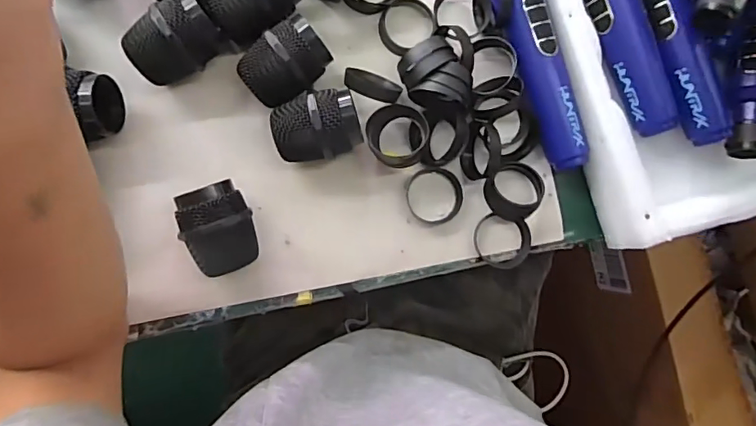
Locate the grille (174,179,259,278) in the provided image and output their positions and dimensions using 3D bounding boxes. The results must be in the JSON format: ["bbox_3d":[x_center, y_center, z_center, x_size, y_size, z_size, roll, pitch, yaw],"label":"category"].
[{"bbox_3d":[-0.107,0.012,0.341,0.045,0.047,0.057,-19,89,-9],"label":"grille"}]

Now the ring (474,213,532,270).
[{"bbox_3d":[0.097,0.023,0.388,0.046,0.010,0.039,11,85,-8],"label":"ring"}]

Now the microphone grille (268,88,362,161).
[{"bbox_3d":[-0.042,-0.059,0.355,0.063,0.049,0.045,-15,89,-9],"label":"microphone grille"}]

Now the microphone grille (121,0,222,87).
[{"bbox_3d":[-0.140,-0.114,0.339,0.056,0.044,0.053,-43,93,-9],"label":"microphone grille"}]

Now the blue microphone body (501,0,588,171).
[{"bbox_3d":[0.116,-0.125,0.384,0.034,0.038,0.189,-16,89,-9],"label":"blue microphone body"}]

